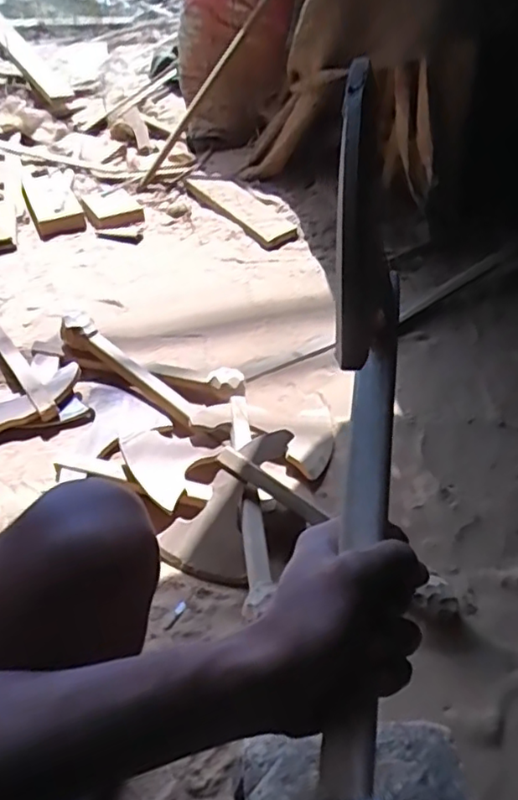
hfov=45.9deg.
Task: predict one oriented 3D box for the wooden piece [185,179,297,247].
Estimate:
[{"bbox_3d":[-0.036,-0.454,1.431,0.109,0.034,0.313,-34,60,-29],"label":"wooden piece"}]

